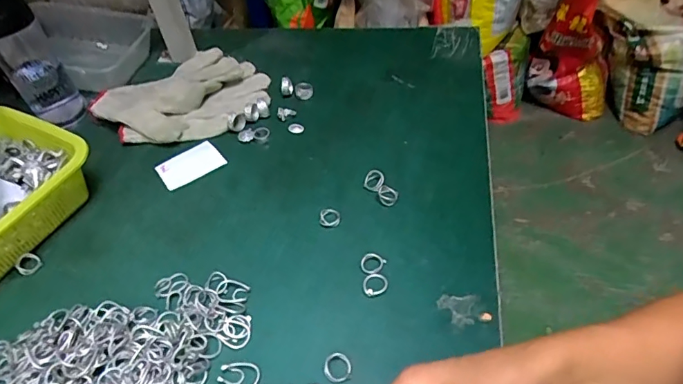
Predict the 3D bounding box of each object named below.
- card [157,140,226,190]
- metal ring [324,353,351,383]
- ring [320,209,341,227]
[{"bbox_3d":[-0.184,-0.033,0.576,0.073,0.005,0.051,-32,54,-22],"label":"card"},{"bbox_3d":[-0.003,0.145,0.389,0.022,0.005,0.024,-2,49,3],"label":"metal ring"},{"bbox_3d":[-0.012,0.027,0.496,0.021,0.005,0.020,-2,49,3],"label":"ring"}]

